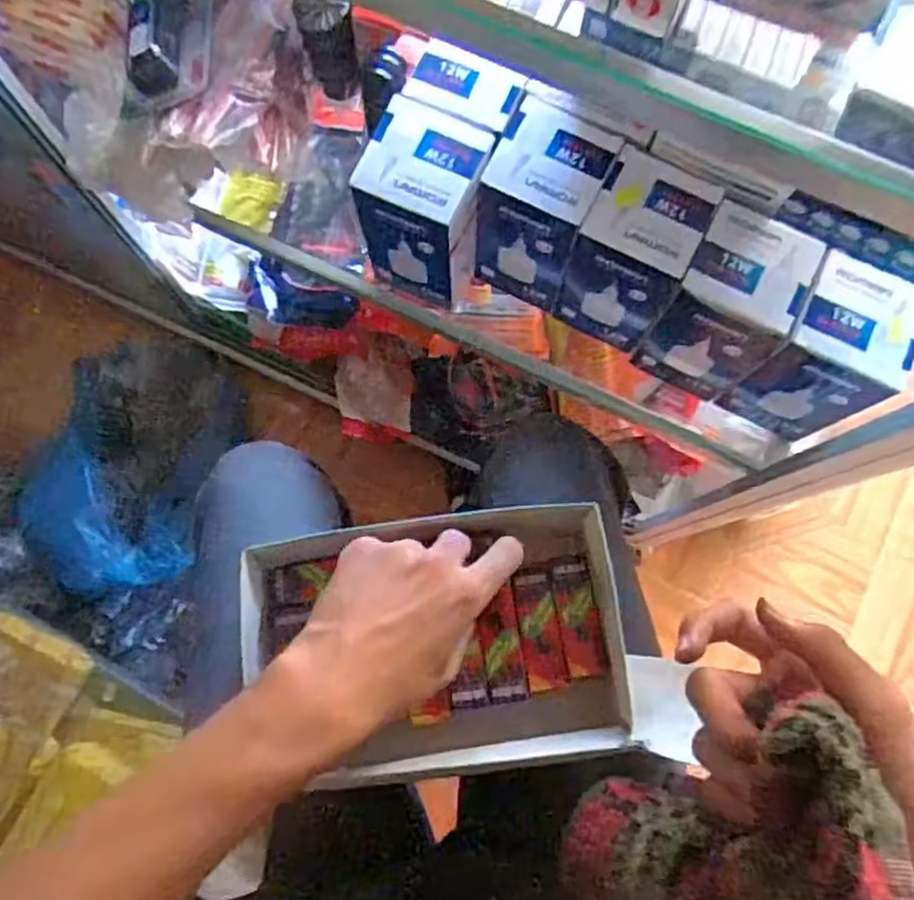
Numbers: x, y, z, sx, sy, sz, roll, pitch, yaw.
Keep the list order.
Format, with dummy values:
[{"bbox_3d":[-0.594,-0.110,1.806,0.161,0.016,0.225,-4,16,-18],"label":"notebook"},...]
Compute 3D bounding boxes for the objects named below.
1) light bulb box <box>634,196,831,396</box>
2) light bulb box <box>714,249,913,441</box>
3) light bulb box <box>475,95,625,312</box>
[{"bbox_3d":[0.220,-0.117,0.594,0.086,0.142,0.089,27,78,4],"label":"light bulb box"},{"bbox_3d":[0.291,-0.077,0.585,0.085,0.152,0.080,26,78,4],"label":"light bulb box"},{"bbox_3d":[0.070,-0.203,0.607,0.083,0.141,0.091,25,78,4],"label":"light bulb box"}]

